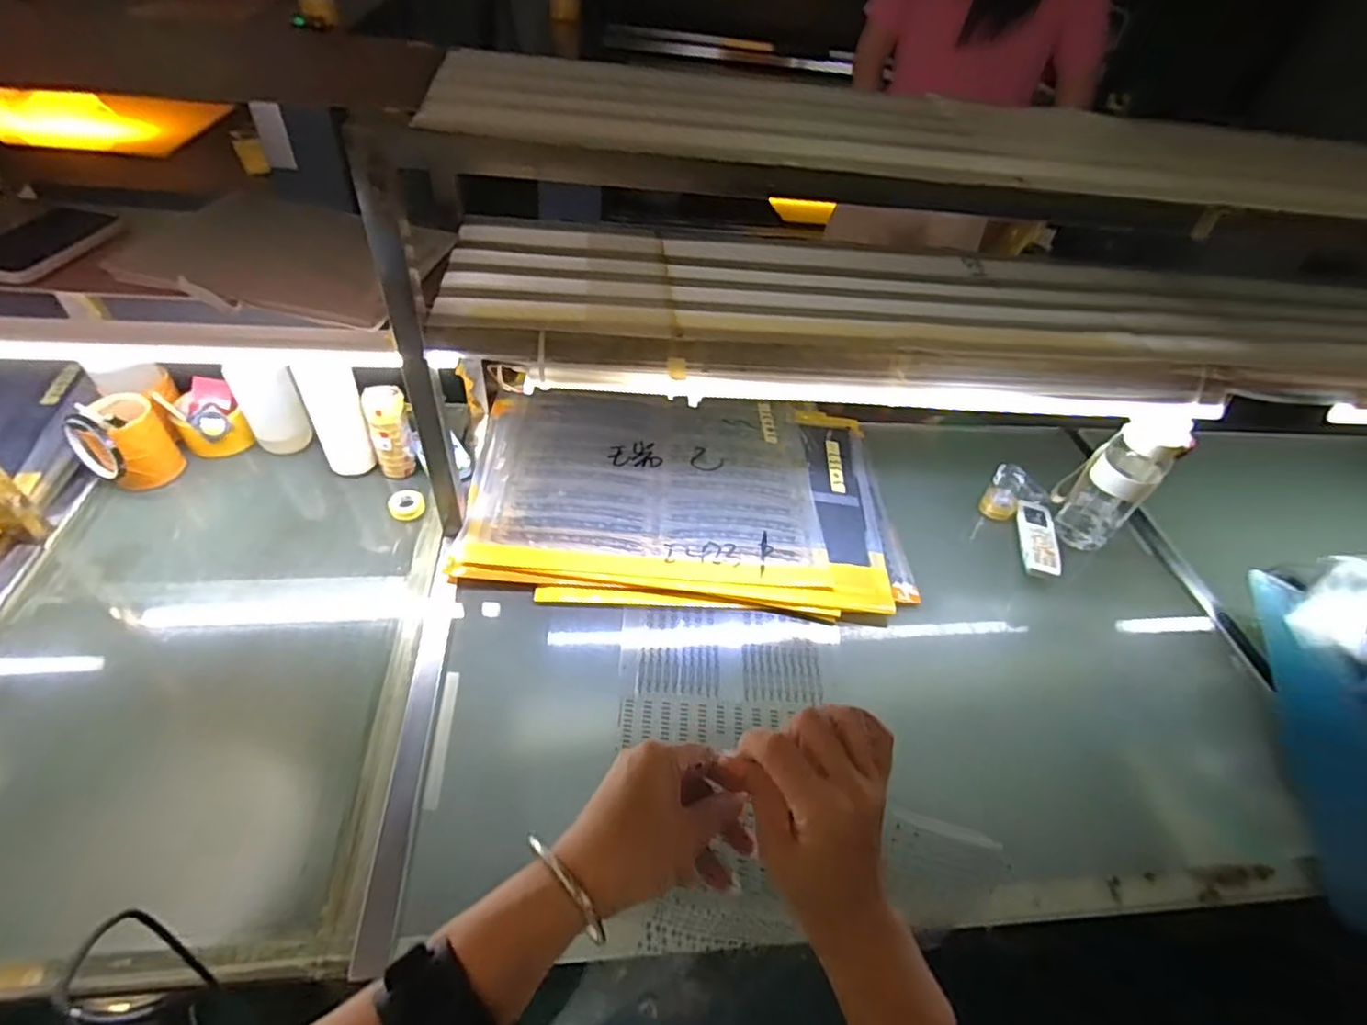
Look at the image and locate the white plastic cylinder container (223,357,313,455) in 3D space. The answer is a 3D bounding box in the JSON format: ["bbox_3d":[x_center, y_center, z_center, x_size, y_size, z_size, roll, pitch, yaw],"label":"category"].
[{"bbox_3d":[-0.589,-0.151,0.914,0.075,0.139,0.070,-28,58,-27],"label":"white plastic cylinder container"}]

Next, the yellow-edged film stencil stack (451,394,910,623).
[{"bbox_3d":[0.007,-0.038,0.975,0.629,0.018,0.419,2,49,-5],"label":"yellow-edged film stencil stack"}]

